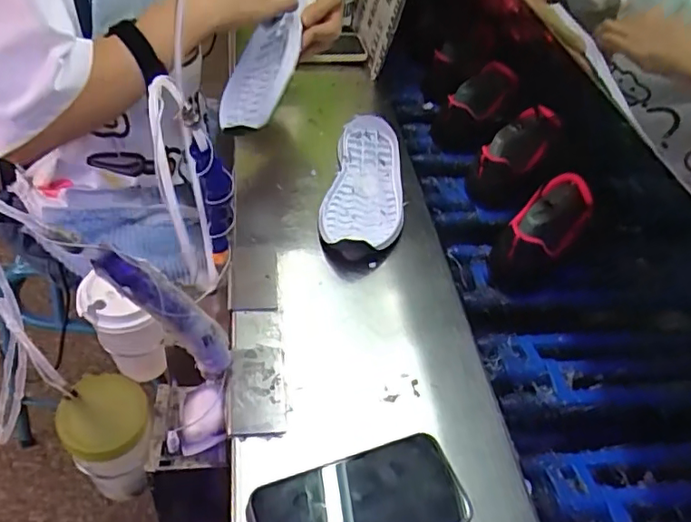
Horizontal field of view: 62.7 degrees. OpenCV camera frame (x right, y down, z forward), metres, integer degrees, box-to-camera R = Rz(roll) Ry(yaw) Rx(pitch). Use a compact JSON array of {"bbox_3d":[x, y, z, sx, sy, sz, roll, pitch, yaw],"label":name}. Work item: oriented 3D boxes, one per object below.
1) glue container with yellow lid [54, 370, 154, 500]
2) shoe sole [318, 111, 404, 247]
[{"bbox_3d":[-0.217,0.168,0.534,0.075,0.121,0.070,-9,48,-14],"label":"glue container with yellow lid"},{"bbox_3d":[0.030,-0.106,0.733,0.095,0.024,0.261,10,46,3],"label":"shoe sole"}]

